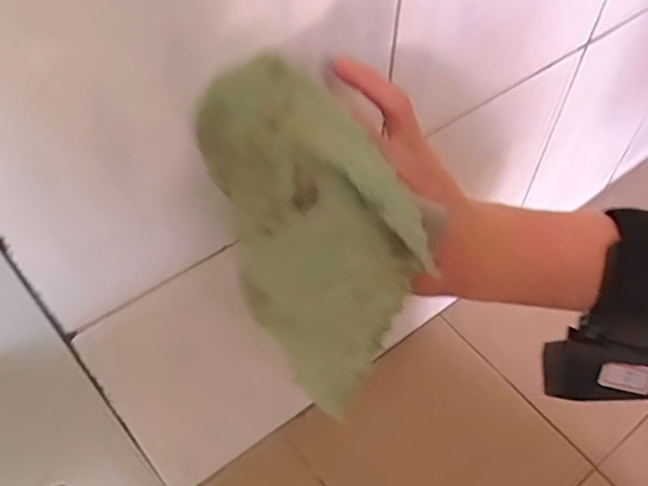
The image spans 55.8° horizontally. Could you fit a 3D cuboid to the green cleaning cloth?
[{"bbox_3d":[0.000,0.001,0.274,0.085,0.160,0.019,-5,28,7],"label":"green cleaning cloth"}]

